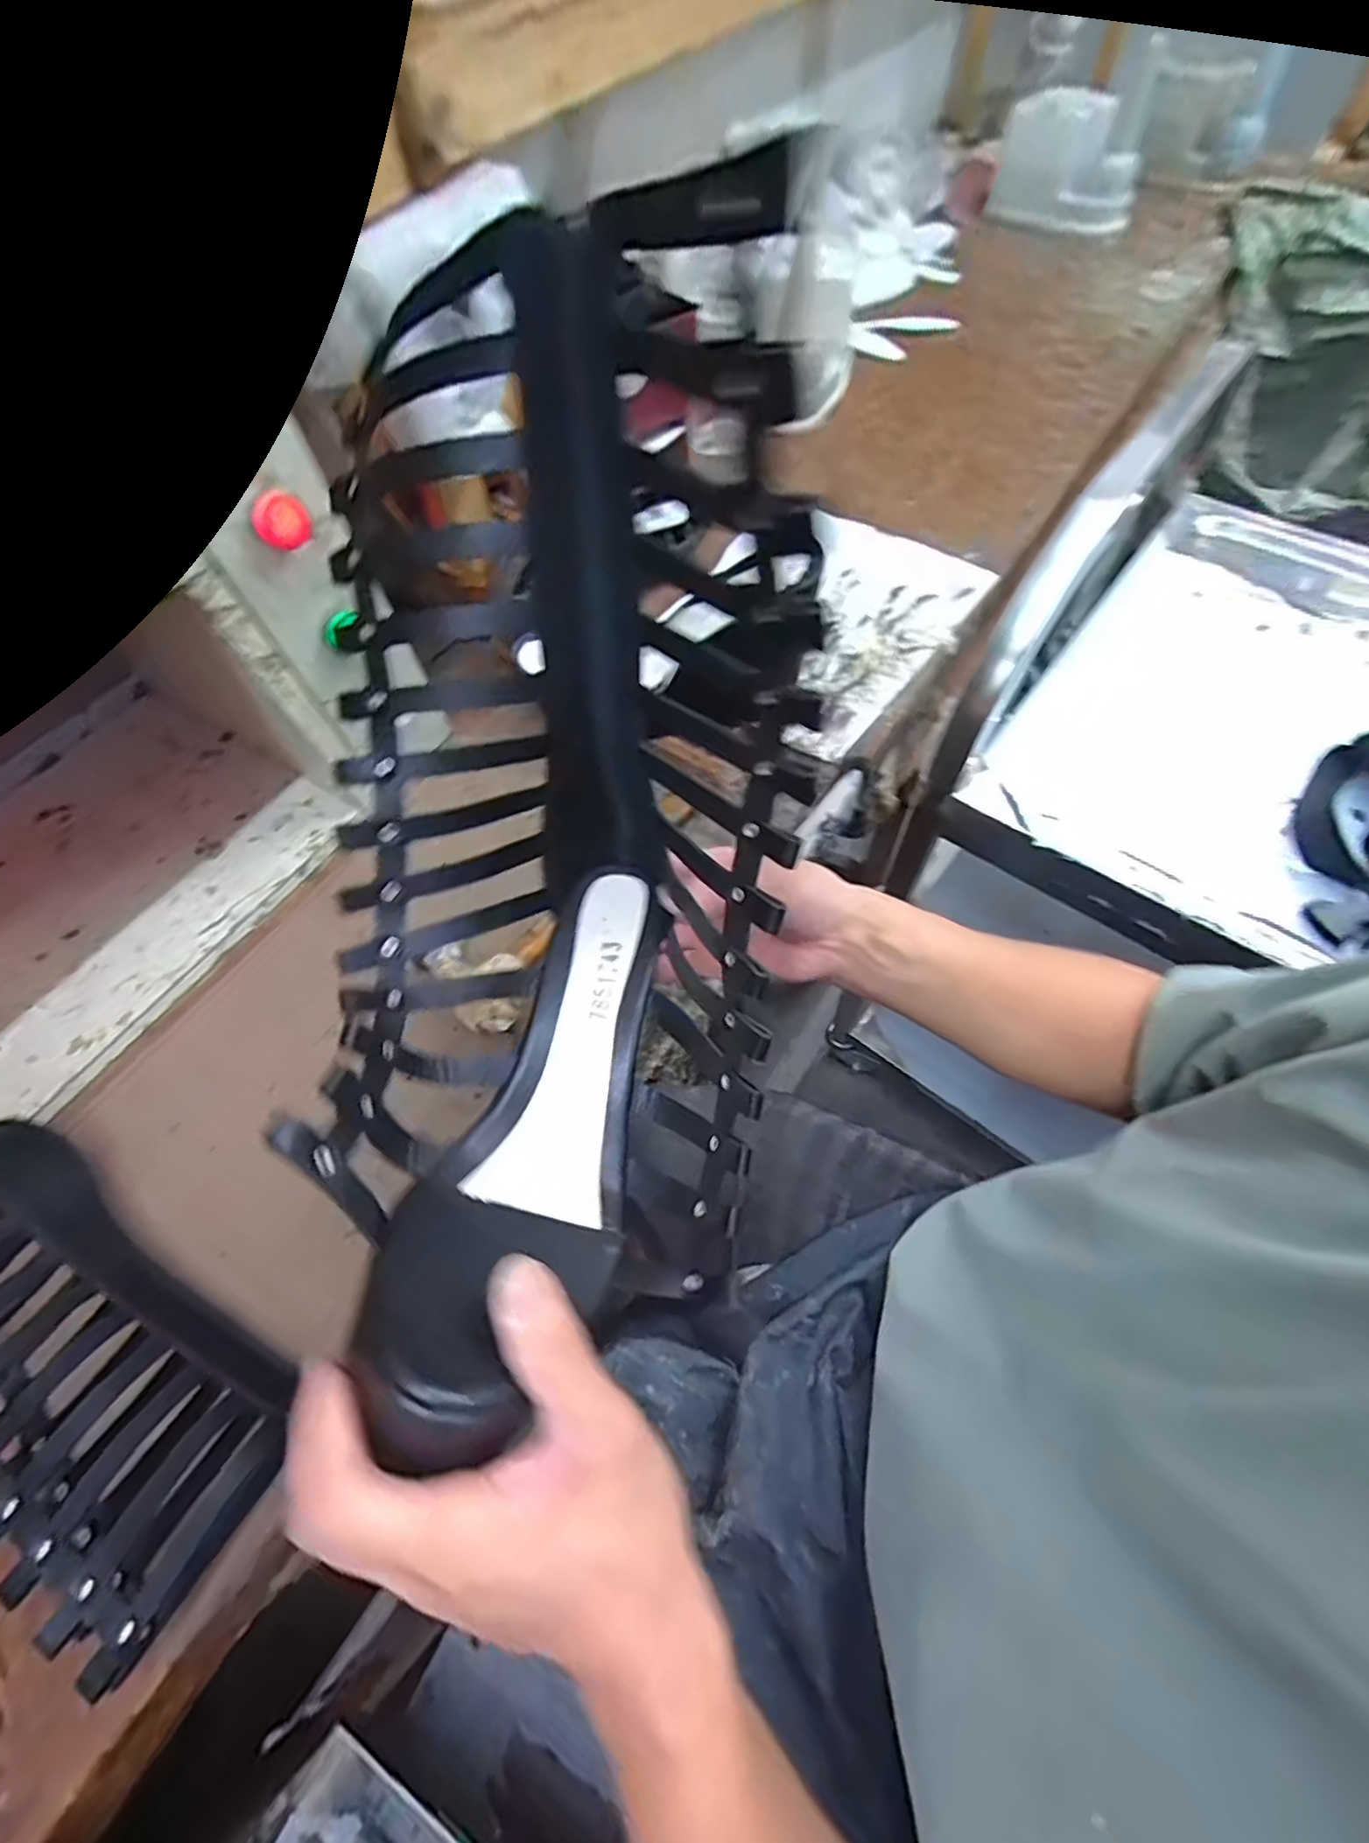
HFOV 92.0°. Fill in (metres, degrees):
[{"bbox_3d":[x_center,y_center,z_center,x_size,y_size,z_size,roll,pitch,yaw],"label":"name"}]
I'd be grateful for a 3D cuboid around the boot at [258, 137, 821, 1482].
[{"bbox_3d":[-0.057,-0.034,0.274,0.182,0.181,0.362,1,94,4],"label":"boot"}]

